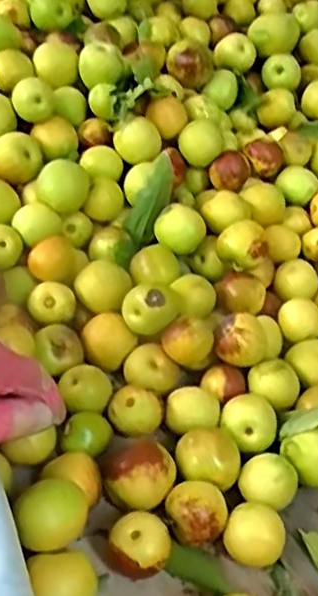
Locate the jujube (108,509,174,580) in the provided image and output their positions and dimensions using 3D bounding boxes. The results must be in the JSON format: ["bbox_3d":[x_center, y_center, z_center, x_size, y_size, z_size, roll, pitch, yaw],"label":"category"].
[{"bbox_3d":[-0.011,0.141,0.352,0.032,0.036,0.027,11,40,6],"label":"jujube"}]

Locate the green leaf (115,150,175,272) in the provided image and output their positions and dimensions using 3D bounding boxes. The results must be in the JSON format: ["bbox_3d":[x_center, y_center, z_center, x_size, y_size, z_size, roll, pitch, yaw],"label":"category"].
[{"bbox_3d":[-0.011,-0.067,0.489,0.027,0.088,0.028,31,14,27],"label":"green leaf"}]

